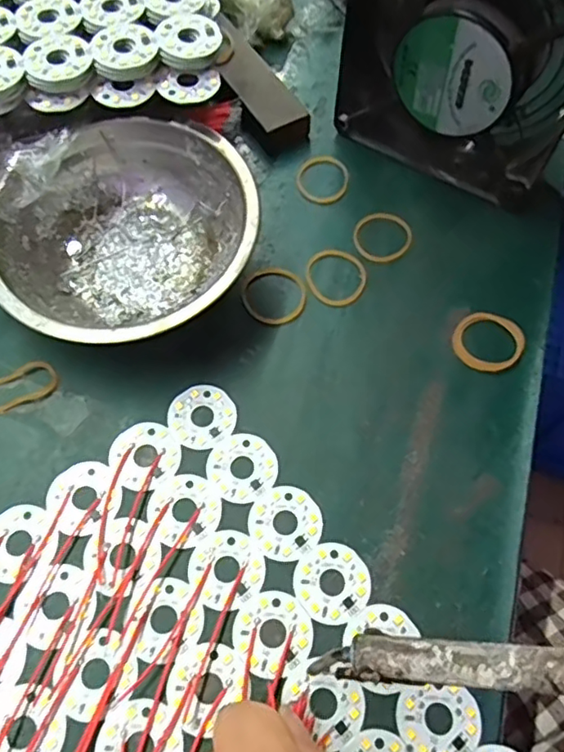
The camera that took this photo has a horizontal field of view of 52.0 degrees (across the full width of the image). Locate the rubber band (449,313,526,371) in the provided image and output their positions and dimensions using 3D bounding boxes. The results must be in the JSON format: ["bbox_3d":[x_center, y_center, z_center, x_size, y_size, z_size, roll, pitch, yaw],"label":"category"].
[{"bbox_3d":[0.103,-0.017,0.289,0.034,0.005,0.032,1,64,-2],"label":"rubber band"}]

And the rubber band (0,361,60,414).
[{"bbox_3d":[-0.124,0.005,0.269,0.038,0.005,0.019,-26,68,-15],"label":"rubber band"}]

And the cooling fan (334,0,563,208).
[{"bbox_3d":[0.092,-0.160,0.290,0.118,0.124,0.045,29,66,11],"label":"cooling fan"}]

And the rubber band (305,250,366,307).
[{"bbox_3d":[0.028,-0.052,0.302,0.032,0.004,0.034,1,64,-2],"label":"rubber band"}]

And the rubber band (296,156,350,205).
[{"bbox_3d":[0.024,-0.114,0.332,0.030,0.004,0.034,12,64,3],"label":"rubber band"}]

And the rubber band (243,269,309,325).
[{"bbox_3d":[-0.004,-0.042,0.296,0.033,0.004,0.033,1,64,-2],"label":"rubber band"}]

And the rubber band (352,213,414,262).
[{"bbox_3d":[0.055,-0.076,0.315,0.030,0.004,0.033,1,64,-2],"label":"rubber band"}]

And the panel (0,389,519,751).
[{"bbox_3d":[-0.052,0.133,0.211,0.209,0.004,0.207,-34,71,-18],"label":"panel"}]

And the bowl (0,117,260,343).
[{"bbox_3d":[-0.074,-0.065,0.281,0.117,0.046,0.121,1,64,-2],"label":"bowl"}]

